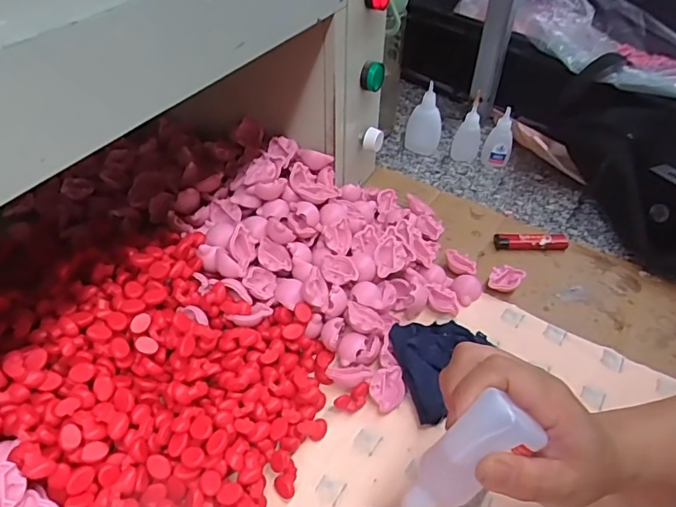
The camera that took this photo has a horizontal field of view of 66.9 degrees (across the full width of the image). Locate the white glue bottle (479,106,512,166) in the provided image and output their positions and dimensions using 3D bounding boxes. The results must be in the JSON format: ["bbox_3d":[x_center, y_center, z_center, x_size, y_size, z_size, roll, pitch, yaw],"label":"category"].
[{"bbox_3d":[0.204,-0.146,0.641,0.033,0.077,0.019,19,47,15],"label":"white glue bottle"}]

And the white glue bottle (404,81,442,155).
[{"bbox_3d":[0.112,-0.169,0.658,0.044,0.086,0.029,12,46,8],"label":"white glue bottle"}]

